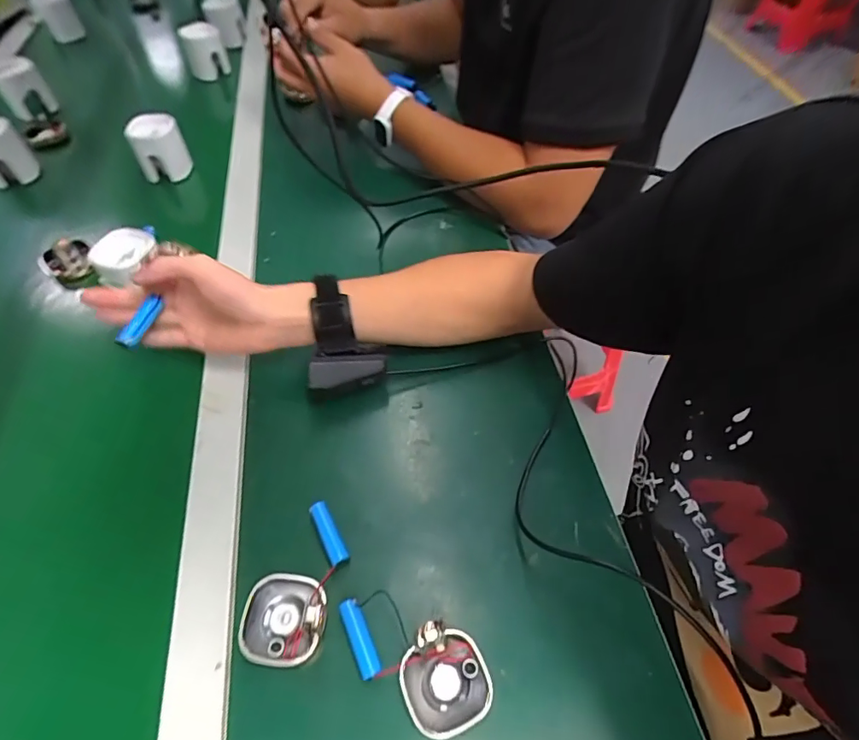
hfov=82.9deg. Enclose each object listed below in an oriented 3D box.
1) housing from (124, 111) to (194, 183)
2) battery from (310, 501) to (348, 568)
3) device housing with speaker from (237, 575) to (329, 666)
[{"bbox_3d":[-0.361,-0.298,0.653,0.064,0.070,0.064,0,52,0],"label":"housing"},{"bbox_3d":[-0.077,0.124,0.372,0.014,0.014,0.051,-24,56,-17],"label":"battery"},{"bbox_3d":[-0.100,0.173,0.338,0.054,0.017,0.055,6,53,5],"label":"device housing with speaker"}]

